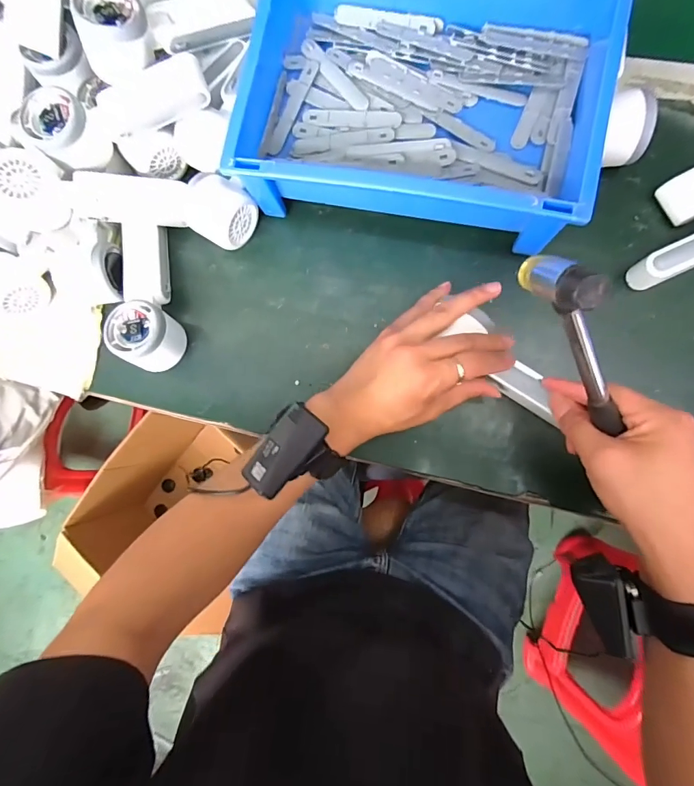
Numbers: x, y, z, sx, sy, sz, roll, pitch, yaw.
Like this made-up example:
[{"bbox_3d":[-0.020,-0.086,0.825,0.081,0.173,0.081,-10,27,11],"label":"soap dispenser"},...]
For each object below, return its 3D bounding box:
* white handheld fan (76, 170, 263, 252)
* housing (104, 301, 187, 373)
[{"bbox_3d":[-0.175,-0.184,0.413,0.160,0.065,0.053,9,85,7],"label":"white handheld fan"},{"bbox_3d":[-0.194,-0.055,0.404,0.065,0.057,0.057,31,88,9],"label":"housing"}]

